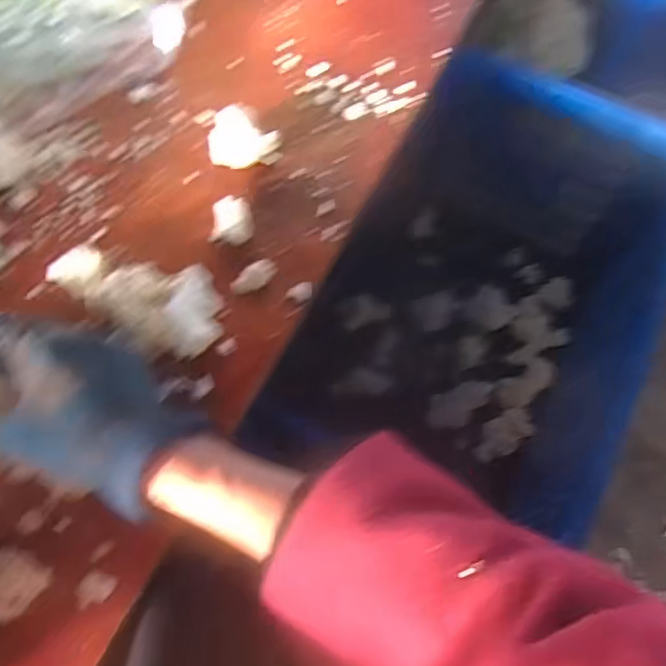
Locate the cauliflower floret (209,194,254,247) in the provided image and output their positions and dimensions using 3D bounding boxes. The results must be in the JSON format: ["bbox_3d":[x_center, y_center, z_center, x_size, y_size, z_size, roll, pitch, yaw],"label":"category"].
[{"bbox_3d":[-0.080,-0.088,0.475,0.033,0.020,0.032,8,63,2],"label":"cauliflower floret"}]

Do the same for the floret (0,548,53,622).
[{"bbox_3d":[-0.188,0.145,0.350,0.030,0.024,0.034,34,67,14],"label":"floret"}]

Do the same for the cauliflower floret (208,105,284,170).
[{"bbox_3d":[-0.074,-0.158,0.501,0.054,0.040,0.042,-22,66,-13],"label":"cauliflower floret"}]

